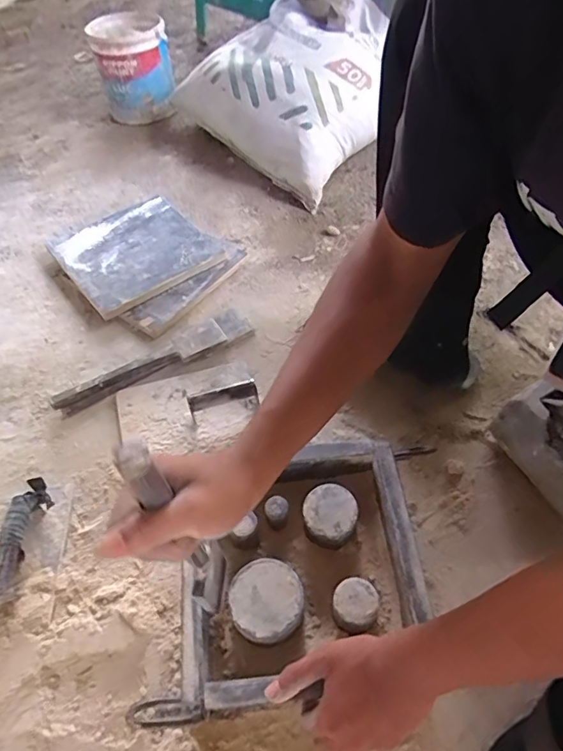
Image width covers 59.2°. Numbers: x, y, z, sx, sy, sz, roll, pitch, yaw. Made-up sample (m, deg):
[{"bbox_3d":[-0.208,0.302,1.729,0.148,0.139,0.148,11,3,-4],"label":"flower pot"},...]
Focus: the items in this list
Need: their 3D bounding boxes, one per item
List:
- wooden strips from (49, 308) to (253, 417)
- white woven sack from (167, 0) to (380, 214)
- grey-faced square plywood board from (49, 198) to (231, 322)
[{"bbox_3d":[-0.199,-0.023,0.787,0.320,0.024,0.057,-31,57,-15],"label":"wooden strips"},{"bbox_3d":[0.000,-0.589,1.041,0.373,0.197,0.332,27,62,23],"label":"white woven sack"},{"bbox_3d":[-0.278,-0.240,0.934,0.252,0.019,0.263,-33,59,-22],"label":"grey-faced square plywood board"}]

